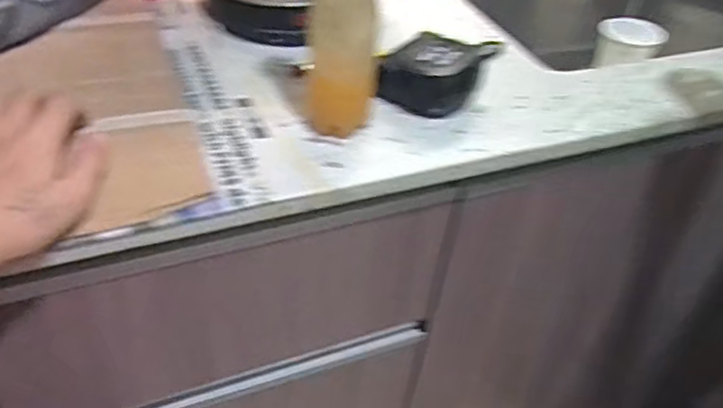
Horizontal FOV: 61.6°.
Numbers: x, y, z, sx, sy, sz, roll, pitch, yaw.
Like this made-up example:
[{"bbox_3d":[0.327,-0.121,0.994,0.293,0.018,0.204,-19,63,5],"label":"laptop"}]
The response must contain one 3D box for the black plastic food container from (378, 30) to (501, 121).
[{"bbox_3d":[0.064,-0.113,0.523,0.079,0.050,0.067,27,45,22],"label":"black plastic food container"}]

